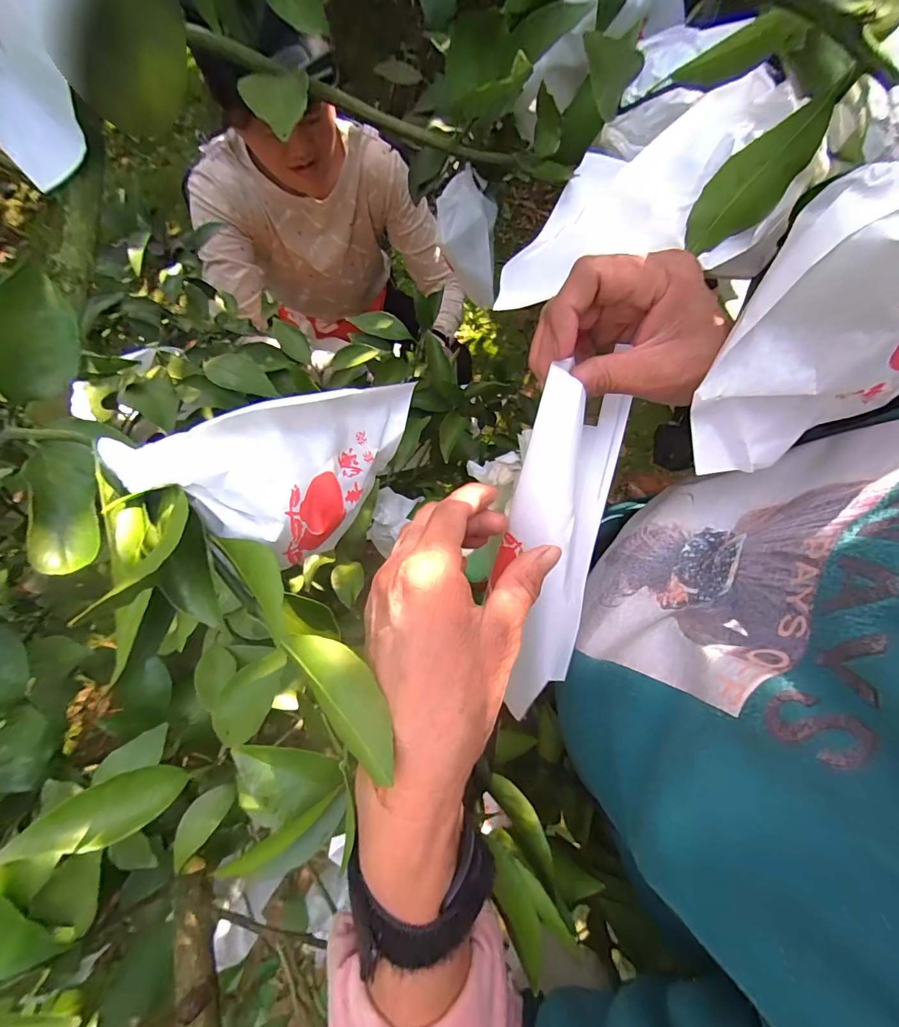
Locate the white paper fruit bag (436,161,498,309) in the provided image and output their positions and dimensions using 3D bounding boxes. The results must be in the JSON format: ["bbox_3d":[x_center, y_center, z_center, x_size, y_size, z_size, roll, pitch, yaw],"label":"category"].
[{"bbox_3d":[0.022,-0.323,0.529,0.069,0.139,0.066,1,75,2],"label":"white paper fruit bag"}]

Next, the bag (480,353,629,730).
[{"bbox_3d":[0.065,0.022,0.260,0.065,0.057,0.192,7,97,4],"label":"bag"}]

